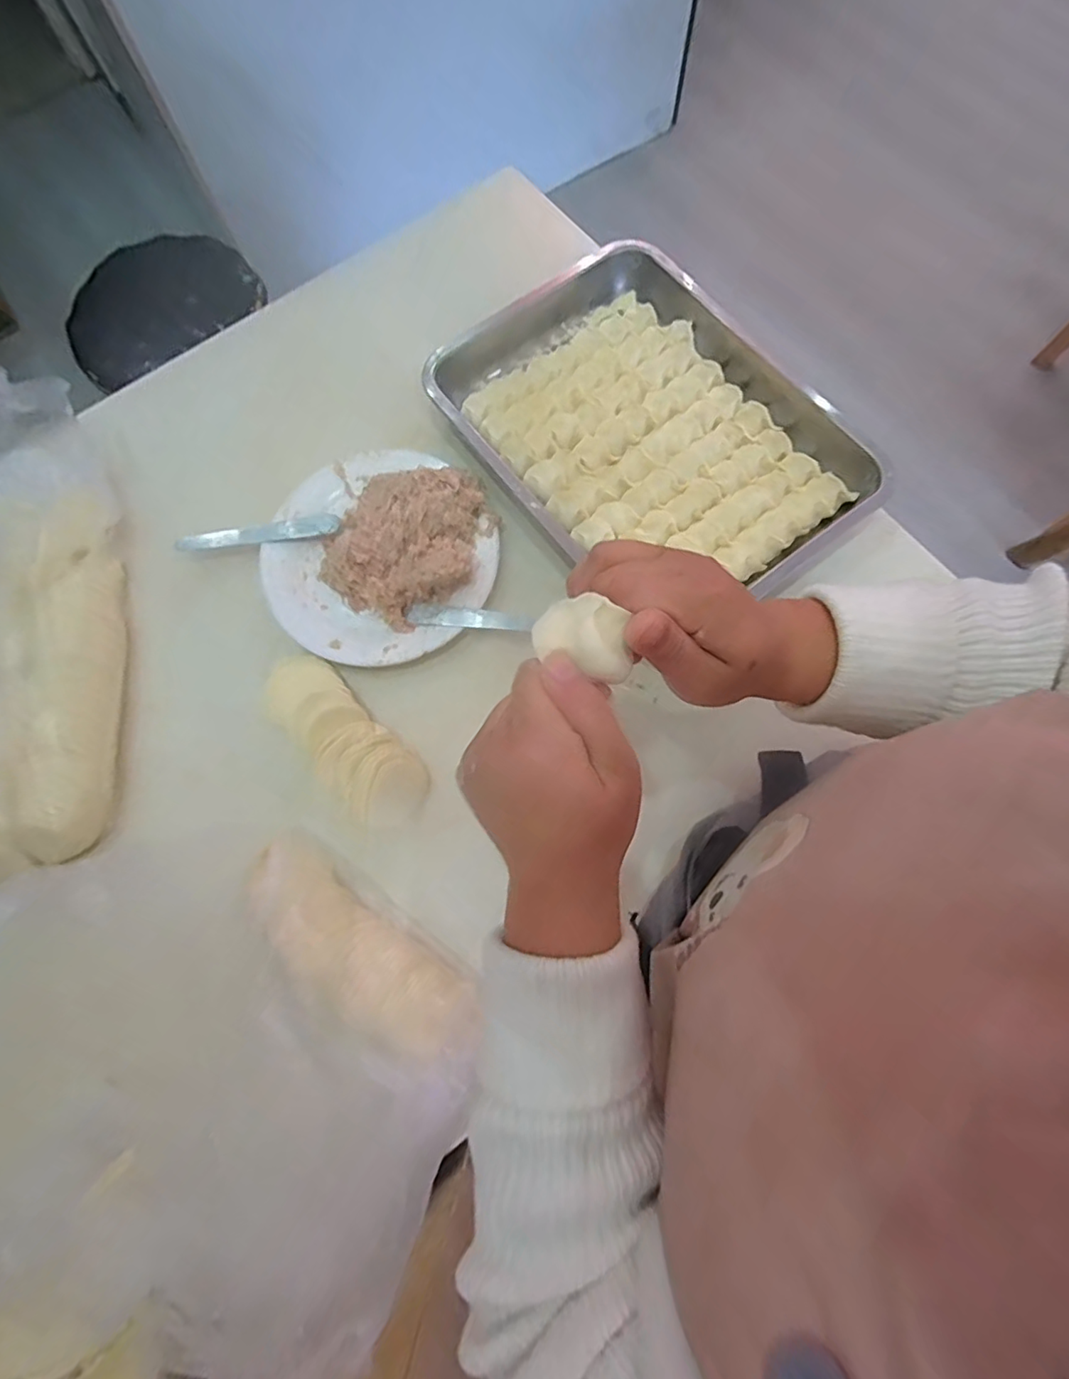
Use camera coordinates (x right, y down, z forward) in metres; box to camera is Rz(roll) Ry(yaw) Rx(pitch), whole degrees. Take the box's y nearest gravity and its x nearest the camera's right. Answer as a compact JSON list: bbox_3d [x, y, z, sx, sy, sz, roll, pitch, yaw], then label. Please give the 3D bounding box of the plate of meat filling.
[{"bbox_3d":[-0.151,-0.135,0.527,0.214,0.036,0.215,0,75,1],"label":"plate of meat filling"}]

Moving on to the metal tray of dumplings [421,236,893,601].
[{"bbox_3d":[0.107,-0.264,0.563,0.305,0.046,0.418,-38,77,-9],"label":"metal tray of dumplings"}]

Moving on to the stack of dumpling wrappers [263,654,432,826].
[{"bbox_3d":[-0.173,0.037,0.481,0.183,0.038,0.071,43,79,11],"label":"stack of dumpling wrappers"}]

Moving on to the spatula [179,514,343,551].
[{"bbox_3d":[-0.270,-0.151,0.545,0.155,0.009,0.024,-9,75,-2],"label":"spatula"}]

